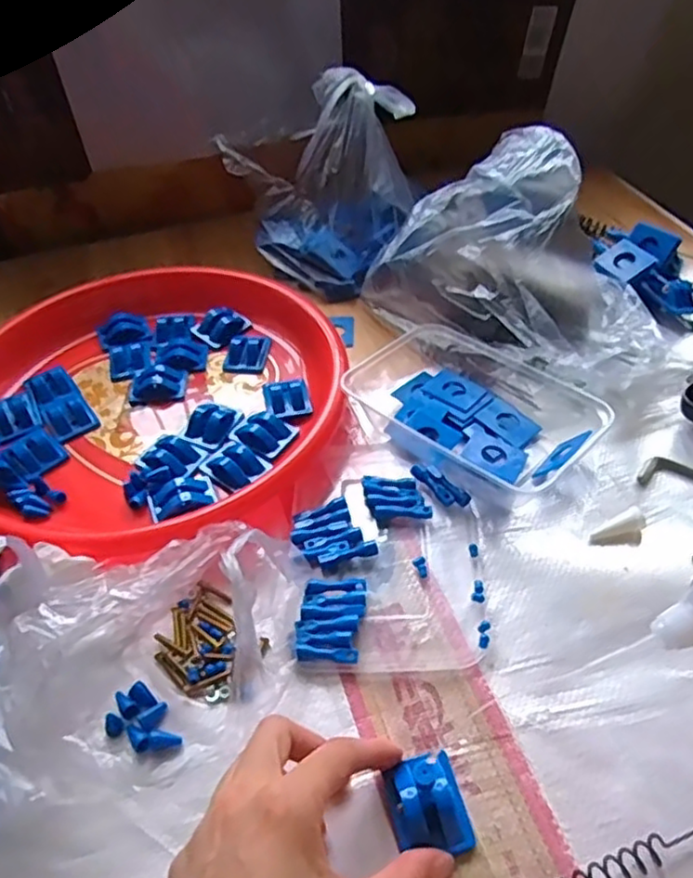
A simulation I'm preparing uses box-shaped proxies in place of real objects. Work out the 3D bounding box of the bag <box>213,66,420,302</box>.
[{"bbox_3d":[-0.023,-0.225,0.599,0.174,0.150,0.108,-5,45,0],"label":"bag"}]

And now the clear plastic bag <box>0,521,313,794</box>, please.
[{"bbox_3d":[-0.112,0.106,0.355,0.189,0.066,0.130,-12,46,-7],"label":"clear plastic bag"}]

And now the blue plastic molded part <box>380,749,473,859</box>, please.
[{"bbox_3d":[0.038,0.169,0.313,0.033,0.018,0.041,-11,46,-7],"label":"blue plastic molded part"}]

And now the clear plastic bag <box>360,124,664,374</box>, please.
[{"bbox_3d":[0.139,-0.147,0.529,0.229,0.131,0.137,29,54,29],"label":"clear plastic bag"}]

